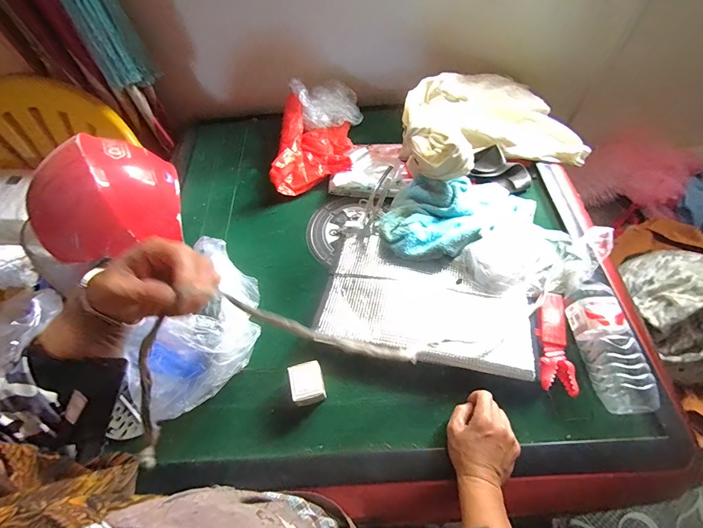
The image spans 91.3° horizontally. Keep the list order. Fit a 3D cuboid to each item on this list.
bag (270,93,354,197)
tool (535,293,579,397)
[{"bbox_3d":[-0.080,-0.260,0.765,0.155,0.082,0.225,-1,58,4],"label":"bag"},{"bbox_3d":[0.306,0.112,0.520,0.046,0.023,0.159,10,59,10],"label":"tool"}]

